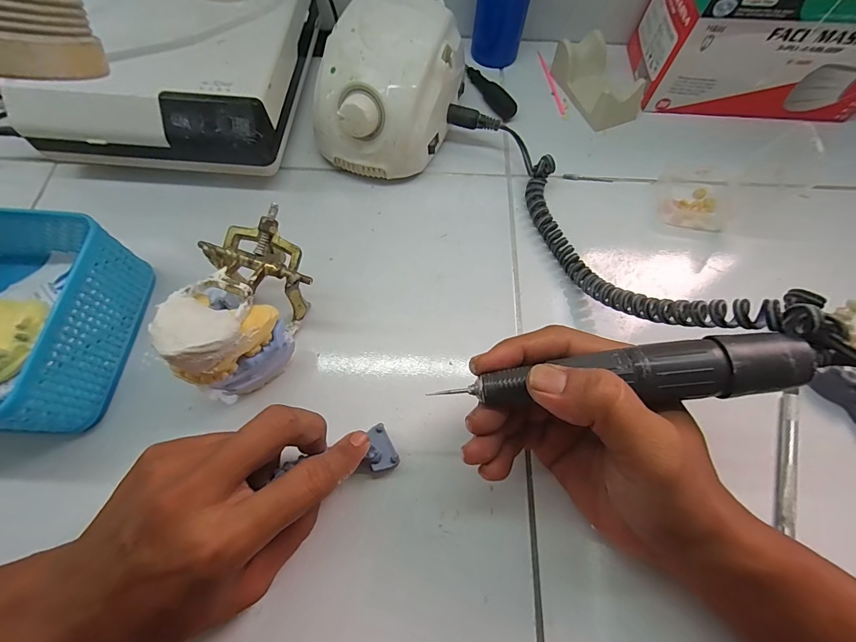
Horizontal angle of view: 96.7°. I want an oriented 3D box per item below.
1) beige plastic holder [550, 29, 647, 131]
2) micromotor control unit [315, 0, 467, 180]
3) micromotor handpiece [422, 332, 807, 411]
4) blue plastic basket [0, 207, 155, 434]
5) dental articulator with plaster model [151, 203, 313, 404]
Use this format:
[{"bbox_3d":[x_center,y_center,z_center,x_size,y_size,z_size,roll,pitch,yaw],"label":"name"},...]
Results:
[{"bbox_3d":[0.167,-0.236,0.373,0.052,0.031,0.092,-22,70,-11],"label":"beige plastic holder"},{"bbox_3d":[-0.030,-0.194,0.321,0.100,0.082,0.136,19,68,6],"label":"micromotor control unit"},{"bbox_3d":[0.092,0.028,0.187,0.156,0.025,0.028,-7,68,14],"label":"micromotor handpiece"},{"bbox_3d":[-0.272,-0.003,0.243,0.128,0.058,0.132,5,67,0],"label":"blue plastic basket"},{"bbox_3d":[-0.111,-0.010,0.247,0.066,0.082,0.110,3,68,-1],"label":"dental articulator with plaster model"}]

